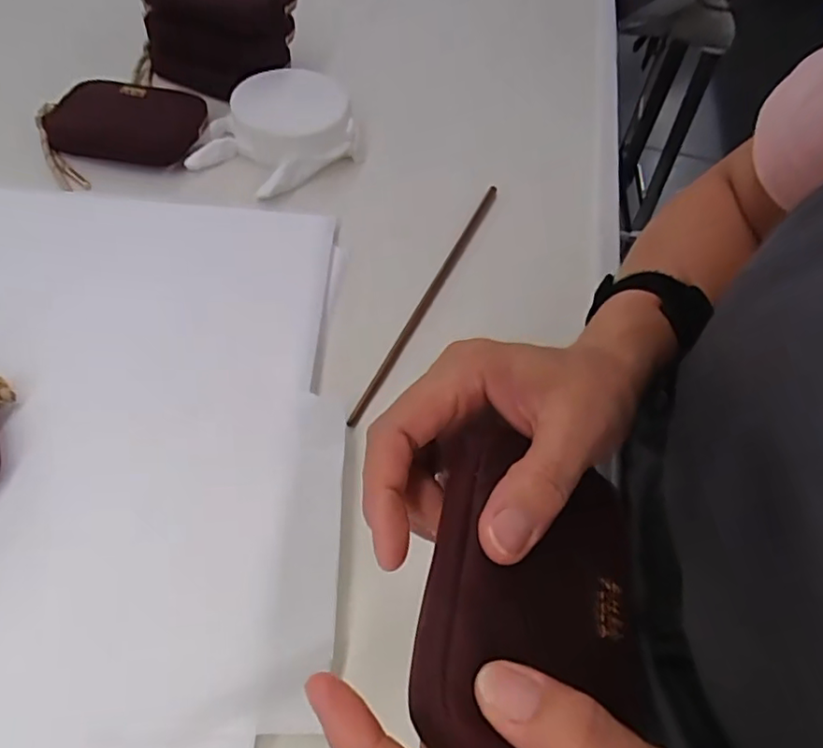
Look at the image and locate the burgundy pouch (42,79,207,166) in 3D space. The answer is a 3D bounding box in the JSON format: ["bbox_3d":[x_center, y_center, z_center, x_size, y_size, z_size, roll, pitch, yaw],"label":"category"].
[{"bbox_3d":[-0.239,-0.211,0.509,0.120,0.062,0.030,-1,27,-18],"label":"burgundy pouch"}]

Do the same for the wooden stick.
[{"bbox_3d":[0.016,-0.061,0.428,0.008,0.006,0.245,24,57,11],"label":"wooden stick"}]

